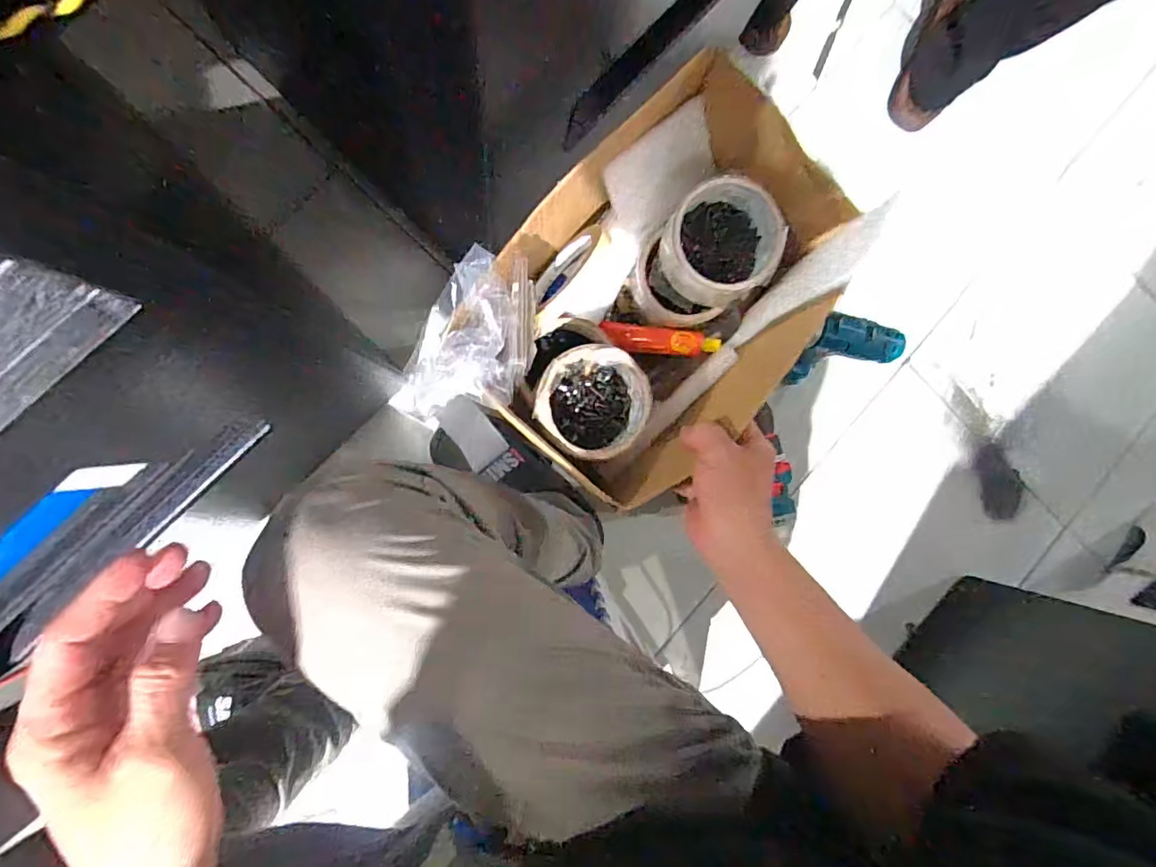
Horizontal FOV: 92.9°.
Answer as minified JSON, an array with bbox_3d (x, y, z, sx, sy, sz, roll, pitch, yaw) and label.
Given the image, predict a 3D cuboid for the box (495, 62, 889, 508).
[{"bbox_3d":[0.068,-0.112,0.446,0.212,0.119,0.284,45,86,-6],"label":"box"}]

